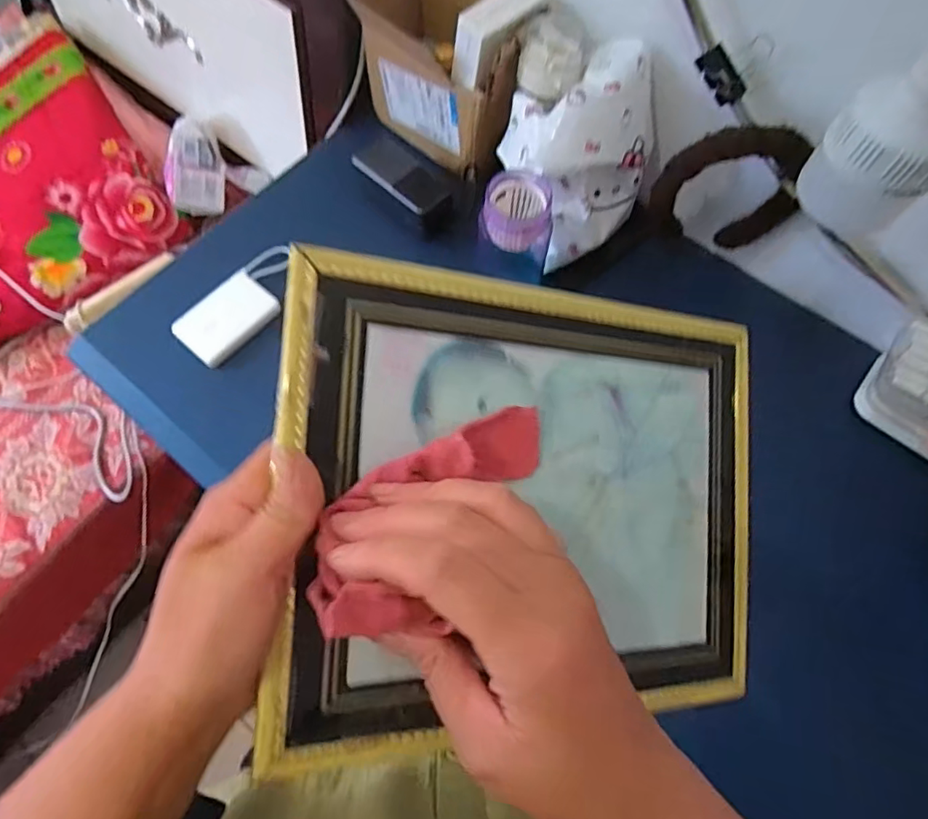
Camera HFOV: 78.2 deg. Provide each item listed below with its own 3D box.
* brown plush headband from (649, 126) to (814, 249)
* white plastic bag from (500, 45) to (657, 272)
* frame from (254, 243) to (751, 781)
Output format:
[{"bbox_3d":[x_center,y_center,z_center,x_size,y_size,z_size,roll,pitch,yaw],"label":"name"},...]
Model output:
[{"bbox_3d":[0.269,-0.221,0.586,0.146,0.155,0.020,4,66,0],"label":"brown plush headband"},{"bbox_3d":[0.123,-0.268,0.617,0.166,0.163,0.126,-27,69,-13],"label":"white plastic bag"},{"bbox_3d":[0.038,0.042,0.281,0.251,0.026,0.210,5,84,-24],"label":"frame"}]

